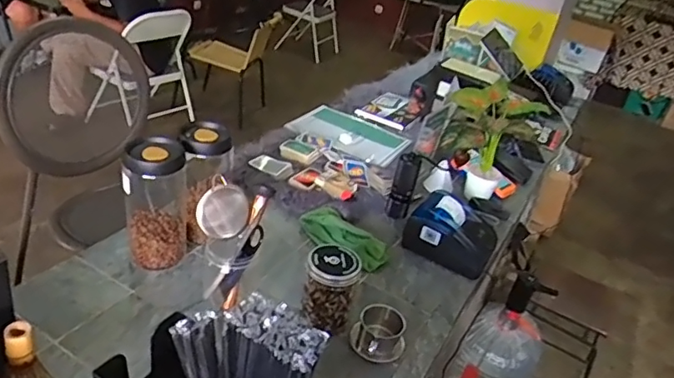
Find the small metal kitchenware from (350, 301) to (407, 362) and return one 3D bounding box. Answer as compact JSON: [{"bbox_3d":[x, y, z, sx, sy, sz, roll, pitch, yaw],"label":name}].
[{"bbox_3d":[0.069,0.240,0.897,0.091,0.054,0.090,16,32,7],"label":"small metal kitchenware"}]

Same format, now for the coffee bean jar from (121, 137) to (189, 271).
[{"bbox_3d":[-0.322,0.025,0.967,0.101,0.228,0.102,2,32,-14],"label":"coffee bean jar"}]

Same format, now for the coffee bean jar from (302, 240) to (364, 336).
[{"bbox_3d":[-0.010,0.166,0.911,0.083,0.132,0.079,8,31,-5],"label":"coffee bean jar"}]

